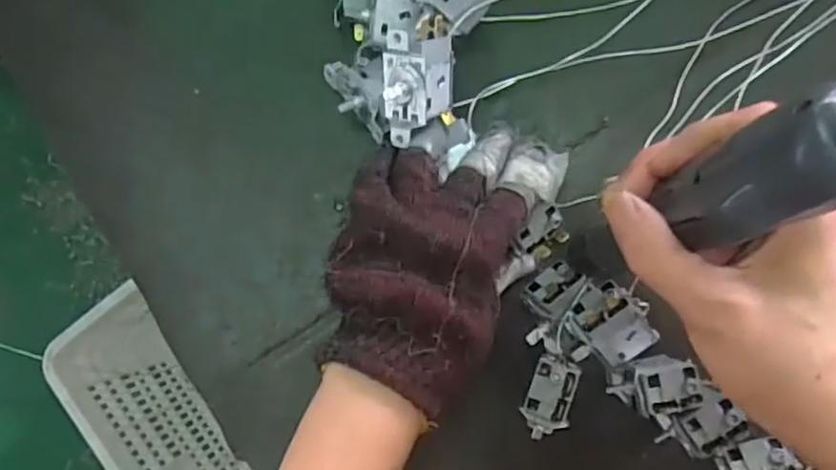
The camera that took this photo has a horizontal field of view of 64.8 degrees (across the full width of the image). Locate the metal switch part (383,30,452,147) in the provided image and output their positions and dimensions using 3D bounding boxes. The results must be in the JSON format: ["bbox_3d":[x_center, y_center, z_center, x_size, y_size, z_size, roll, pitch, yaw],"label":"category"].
[{"bbox_3d":[-0.005,-0.084,0.373,0.033,0.038,0.058,17,115,35],"label":"metal switch part"}]

